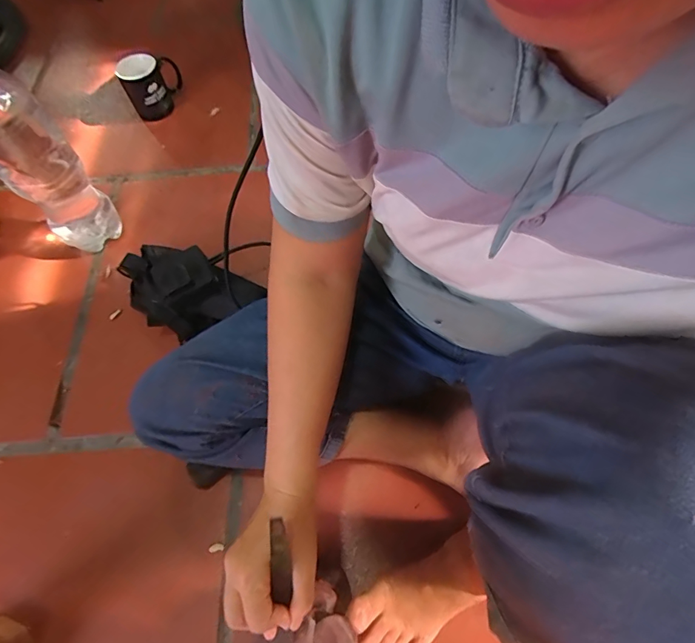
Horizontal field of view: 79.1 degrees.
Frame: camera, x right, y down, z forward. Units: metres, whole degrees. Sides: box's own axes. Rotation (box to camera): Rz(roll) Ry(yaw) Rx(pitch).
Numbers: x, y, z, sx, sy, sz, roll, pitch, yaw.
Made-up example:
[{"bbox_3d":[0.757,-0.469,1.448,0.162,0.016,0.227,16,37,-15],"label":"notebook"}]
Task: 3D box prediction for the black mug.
[{"bbox_3d":[-0.393,-0.478,0.867,0.117,0.113,0.088,-26,63,-10],"label":"black mug"}]

